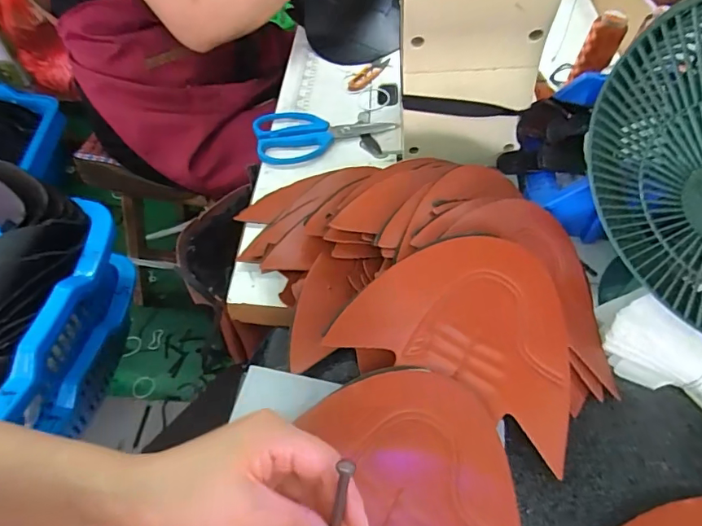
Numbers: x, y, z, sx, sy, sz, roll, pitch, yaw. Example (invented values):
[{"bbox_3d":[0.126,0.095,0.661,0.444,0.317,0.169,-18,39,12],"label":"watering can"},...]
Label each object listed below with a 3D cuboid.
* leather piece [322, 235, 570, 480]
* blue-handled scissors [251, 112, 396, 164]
[{"bbox_3d":[0.098,0.045,0.375,0.187,0.013,0.137,26,73,3],"label":"leather piece"},{"bbox_3d":[-0.032,-0.168,0.605,0.178,0.011,0.087,-9,53,-13],"label":"blue-handled scissors"}]

